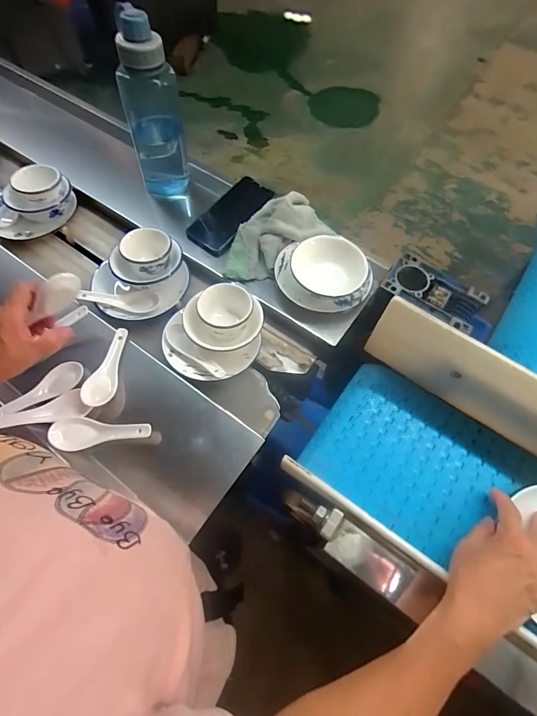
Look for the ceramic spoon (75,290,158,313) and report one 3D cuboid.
[{"bbox_3d":[-0.235,-0.092,0.552,0.117,0.015,0.032,4,64,-13],"label":"ceramic spoon"}]

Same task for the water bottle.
[{"bbox_3d":[-0.188,-0.392,0.573,0.092,0.241,0.082,-14,66,-7],"label":"water bottle"}]

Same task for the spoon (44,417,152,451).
[{"bbox_3d":[-0.211,0.094,0.443,0.127,0.016,0.038,-2,65,-2],"label":"spoon"}]

